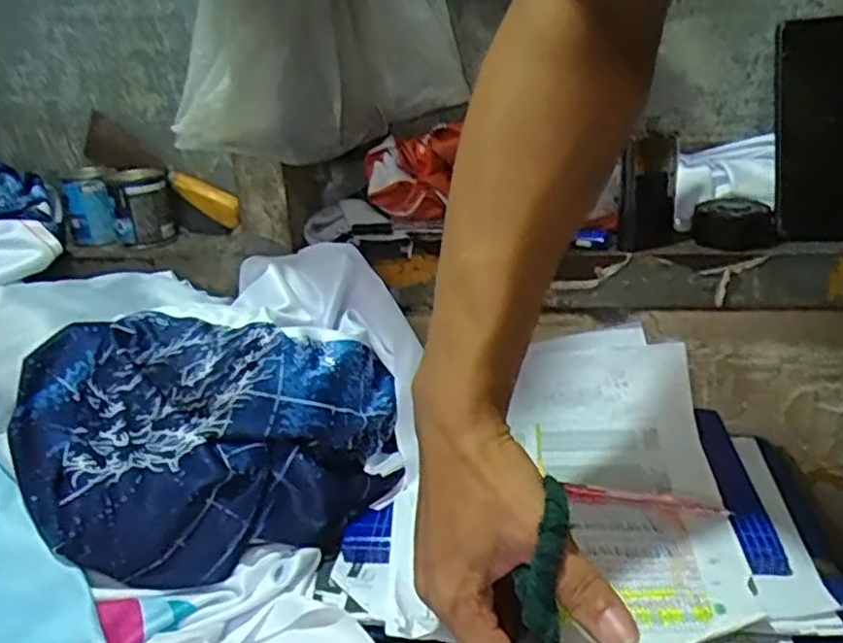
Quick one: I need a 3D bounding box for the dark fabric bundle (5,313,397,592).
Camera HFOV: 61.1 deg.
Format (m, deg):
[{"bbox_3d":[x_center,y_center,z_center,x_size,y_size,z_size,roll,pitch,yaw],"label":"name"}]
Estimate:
[{"bbox_3d":[-0.144,0.078,0.491,0.244,0.138,0.133,-5,22,-2],"label":"dark fabric bundle"}]

